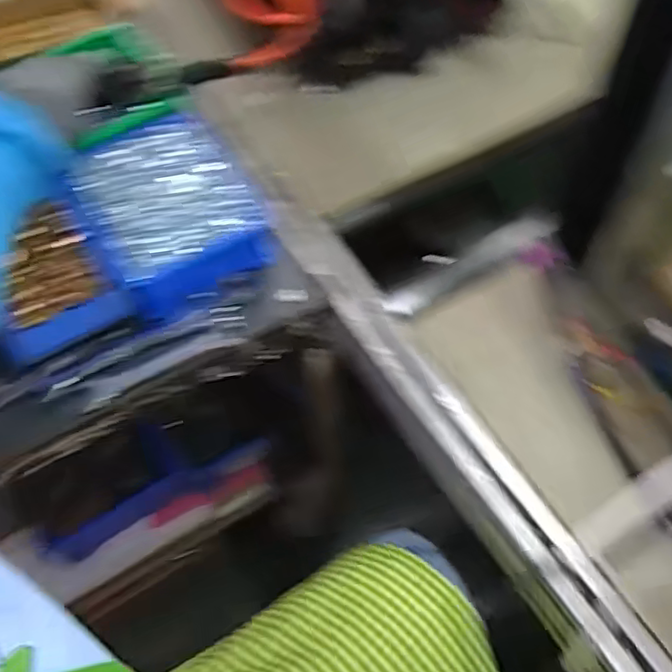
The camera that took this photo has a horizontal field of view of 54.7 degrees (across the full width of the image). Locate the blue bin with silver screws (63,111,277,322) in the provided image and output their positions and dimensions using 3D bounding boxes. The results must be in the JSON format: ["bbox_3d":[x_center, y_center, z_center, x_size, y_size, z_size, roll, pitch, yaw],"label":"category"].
[{"bbox_3d":[-0.172,-0.135,0.669,0.157,0.069,0.195,-27,60,-14],"label":"blue bin with silver screws"}]

